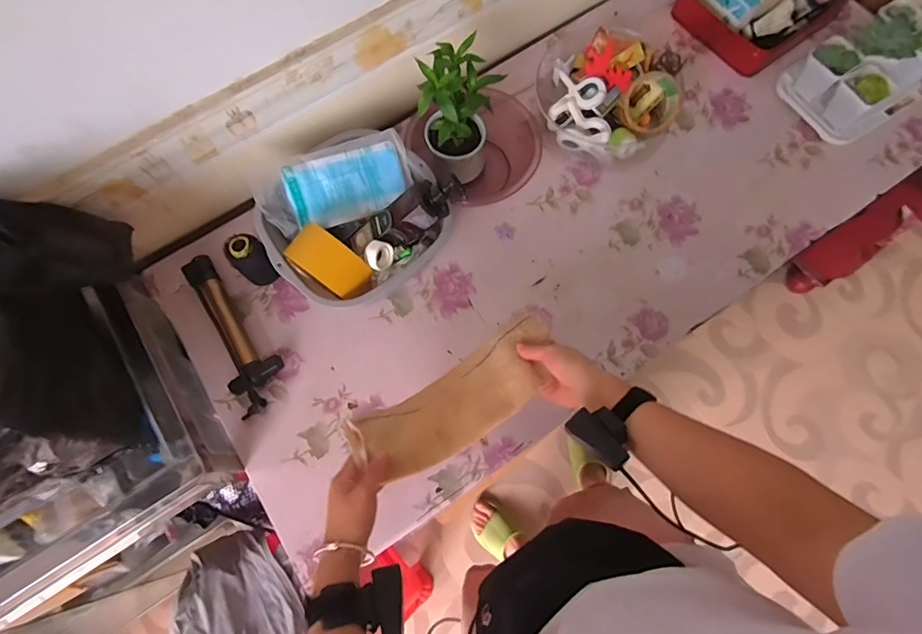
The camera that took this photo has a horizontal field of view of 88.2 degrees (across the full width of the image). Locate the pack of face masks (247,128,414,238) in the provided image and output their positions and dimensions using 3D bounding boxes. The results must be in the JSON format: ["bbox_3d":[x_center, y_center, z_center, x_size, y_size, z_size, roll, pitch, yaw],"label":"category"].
[{"bbox_3d":[-0.192,-0.202,0.731,0.229,0.030,0.111,-18,99,-3],"label":"pack of face masks"}]

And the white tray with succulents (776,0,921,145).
[{"bbox_3d":[0.691,-0.415,0.809,0.211,0.112,0.159,-29,74,-7],"label":"white tray with succulents"}]

